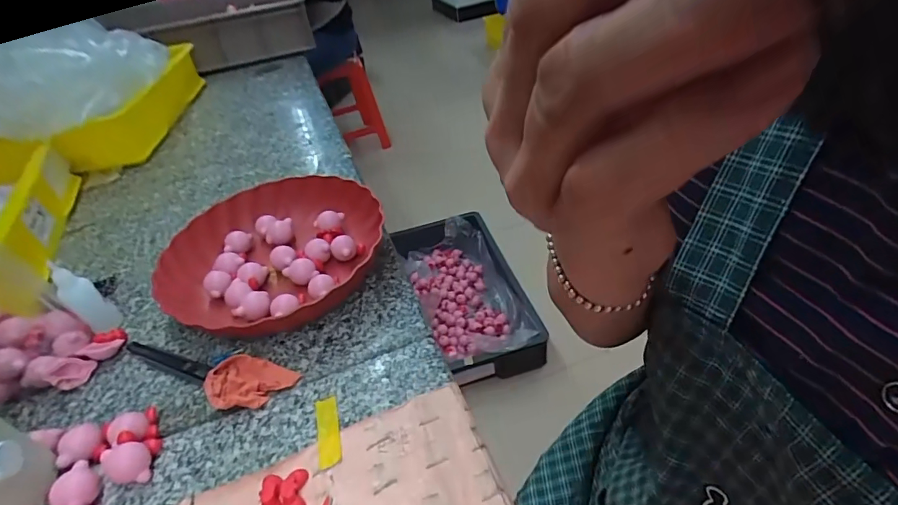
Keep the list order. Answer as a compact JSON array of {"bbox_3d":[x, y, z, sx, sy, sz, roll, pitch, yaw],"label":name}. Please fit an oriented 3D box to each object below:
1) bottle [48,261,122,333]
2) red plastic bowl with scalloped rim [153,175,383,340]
[{"bbox_3d":[-0.380,0.048,0.471,0.026,0.081,0.033,24,51,32],"label":"bottle"},{"bbox_3d":[-0.199,0.002,0.518,0.225,0.064,0.227,-5,41,4],"label":"red plastic bowl with scalloped rim"}]

